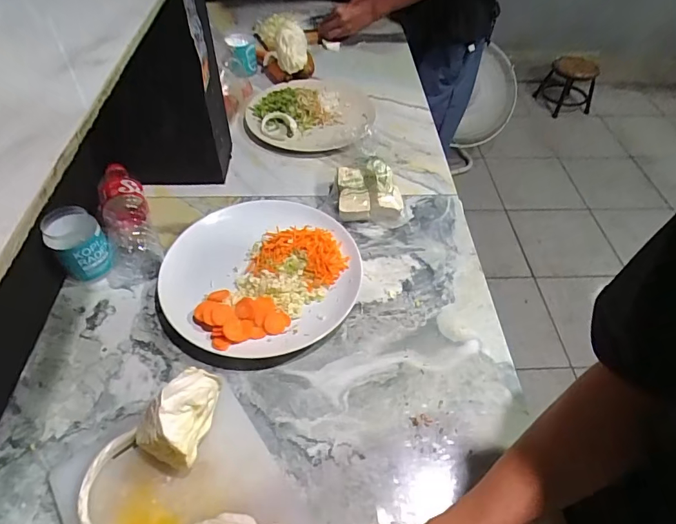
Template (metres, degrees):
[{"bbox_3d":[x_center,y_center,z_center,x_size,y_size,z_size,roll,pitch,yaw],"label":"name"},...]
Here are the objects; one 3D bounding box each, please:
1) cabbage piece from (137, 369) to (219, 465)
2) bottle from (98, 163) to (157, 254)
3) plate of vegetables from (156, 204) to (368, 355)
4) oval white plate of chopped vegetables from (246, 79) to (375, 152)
[{"bbox_3d":[-0.158,0.157,0.457,0.064,0.072,0.085,20,52,14],"label":"cabbage piece"},{"bbox_3d":[-0.310,-0.067,0.642,0.065,0.062,0.188,-19,53,-18],"label":"bottle"},{"bbox_3d":[-0.103,0.014,0.604,0.243,0.037,0.259,1,50,-1],"label":"plate of vegetables"},{"bbox_3d":[-0.053,-0.290,0.846,0.233,0.037,0.207,9,50,5],"label":"oval white plate of chopped vegetables"}]

